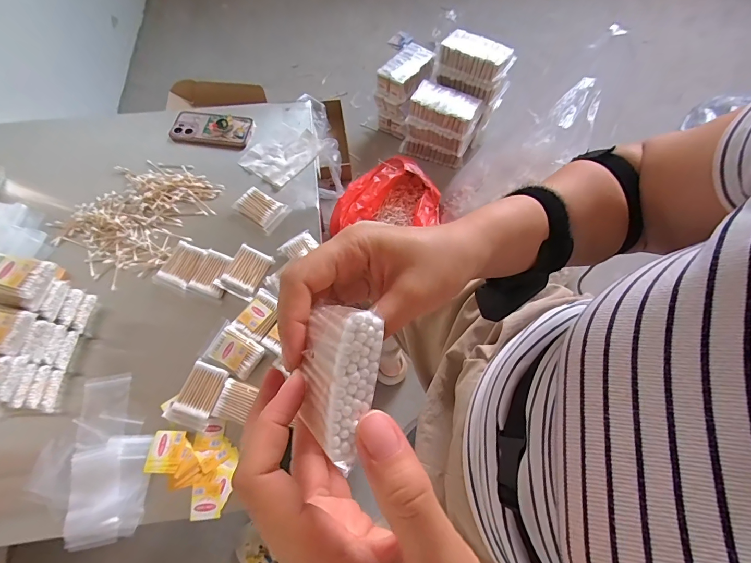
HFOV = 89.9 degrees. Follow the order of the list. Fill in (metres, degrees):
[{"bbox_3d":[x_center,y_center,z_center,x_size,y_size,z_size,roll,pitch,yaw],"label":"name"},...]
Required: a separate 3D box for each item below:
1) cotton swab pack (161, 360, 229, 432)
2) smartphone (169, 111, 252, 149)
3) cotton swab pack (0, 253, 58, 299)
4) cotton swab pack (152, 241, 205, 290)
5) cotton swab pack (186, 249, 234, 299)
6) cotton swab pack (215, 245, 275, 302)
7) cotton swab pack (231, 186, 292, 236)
[{"bbox_3d":[-0.262,0.166,0.555,0.059,0.012,0.088,19,67,8],"label":"cotton swab pack"},{"bbox_3d":[-0.347,-0.325,0.796,0.163,0.018,0.087,8,66,3],"label":"smartphone"},{"bbox_3d":[-0.483,-0.011,0.510,0.070,0.026,0.055,14,67,6],"label":"cotton swab pack"},{"bbox_3d":[-0.333,-0.028,0.647,0.066,0.014,0.079,17,67,7],"label":"cotton swab pack"},{"bbox_3d":[-0.275,-0.014,0.638,0.060,0.017,0.074,16,67,7],"label":"cotton swab pack"},{"bbox_3d":[-0.221,-0.017,0.641,0.061,0.018,0.088,27,67,-6],"label":"cotton swab pack"},{"bbox_3d":[-0.211,-0.139,0.706,0.089,0.024,0.067,36,71,15],"label":"cotton swab pack"}]

